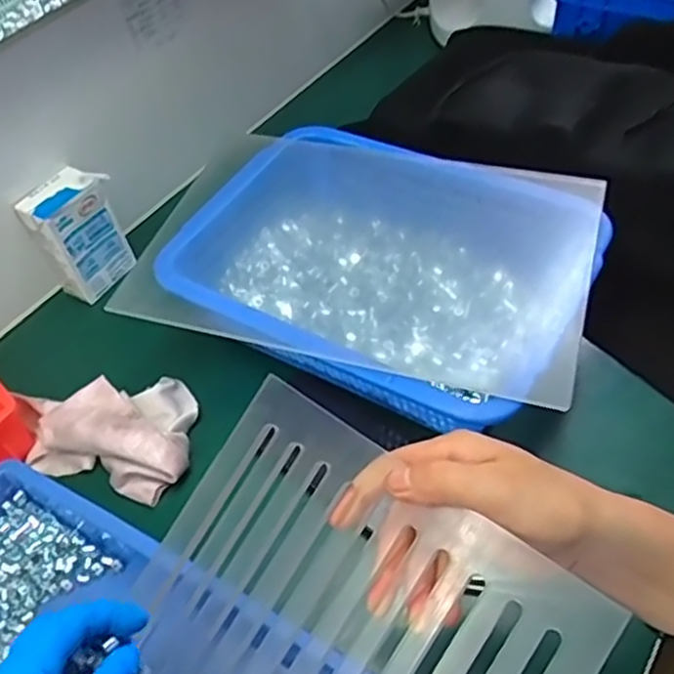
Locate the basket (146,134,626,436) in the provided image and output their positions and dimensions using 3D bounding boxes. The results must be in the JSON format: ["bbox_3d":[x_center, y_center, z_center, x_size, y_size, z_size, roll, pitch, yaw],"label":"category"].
[{"bbox_3d":[0.033,-0.045,0.565,0.323,0.087,0.232,19,55,20],"label":"basket"}]

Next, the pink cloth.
[{"bbox_3d":[-0.175,0.077,0.536,0.128,0.037,0.106,-14,51,-5],"label":"pink cloth"}]

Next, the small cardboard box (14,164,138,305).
[{"bbox_3d":[-0.238,-0.093,0.635,0.047,0.104,0.069,21,56,21],"label":"small cardboard box"}]

